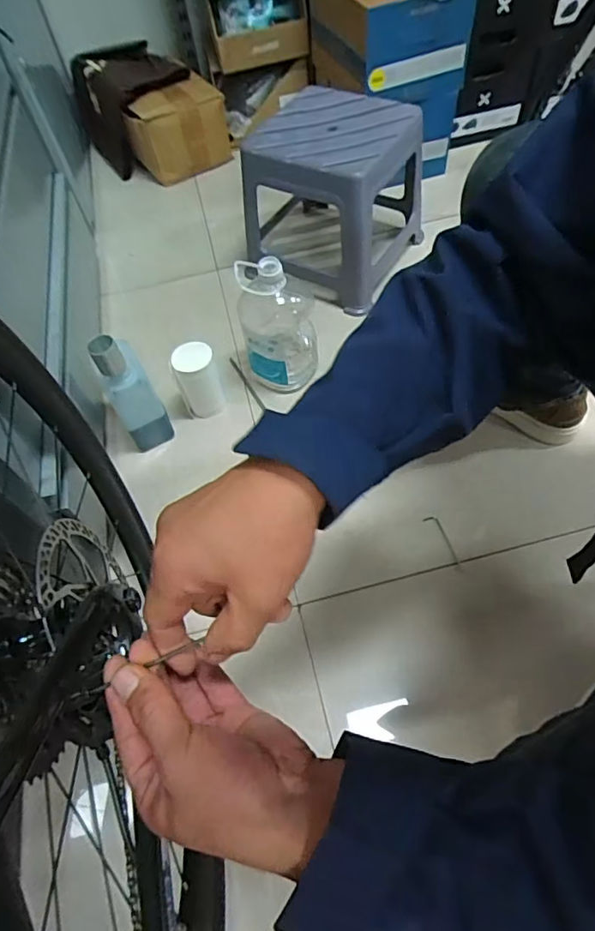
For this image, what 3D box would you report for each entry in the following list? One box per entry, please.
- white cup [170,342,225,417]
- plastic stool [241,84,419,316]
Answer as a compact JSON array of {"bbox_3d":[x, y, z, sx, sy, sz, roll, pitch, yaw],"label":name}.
[{"bbox_3d":[-0.168,-0.147,0.891,0.075,0.127,0.063,-20,59,-7],"label":"white cup"},{"bbox_3d":[0.072,-0.535,1.029,0.285,0.266,0.311,31,66,21],"label":"plastic stool"}]

